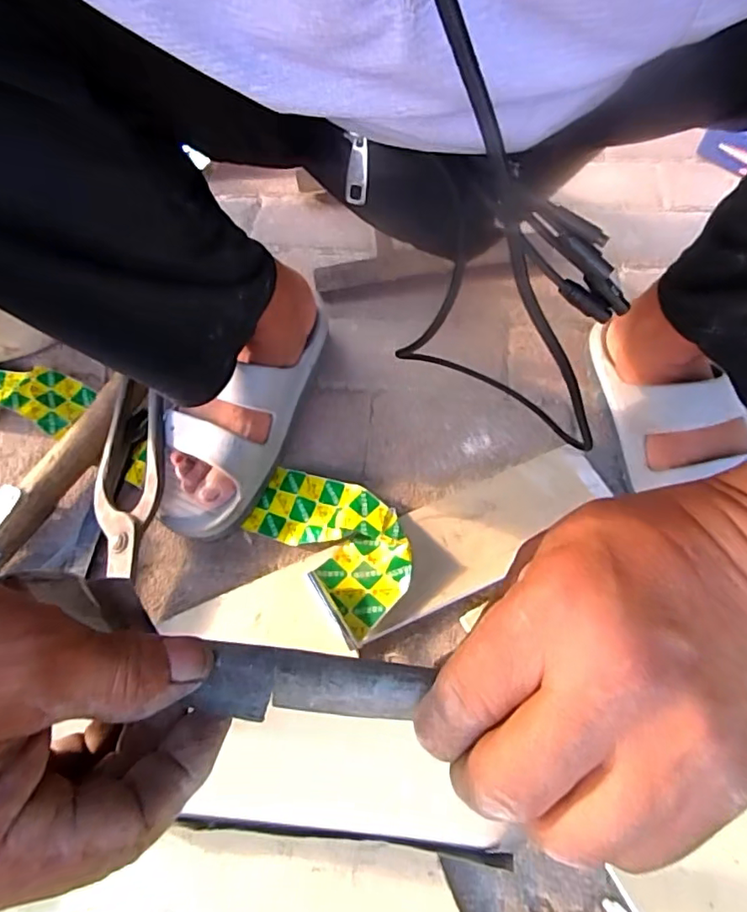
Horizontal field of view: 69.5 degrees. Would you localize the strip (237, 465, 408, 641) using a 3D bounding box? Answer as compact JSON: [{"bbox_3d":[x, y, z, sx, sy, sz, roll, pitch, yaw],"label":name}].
[{"bbox_3d":[-0.039,0.067,0.474,0.165,0.033,0.097,37,69,20],"label":"strip"}]

